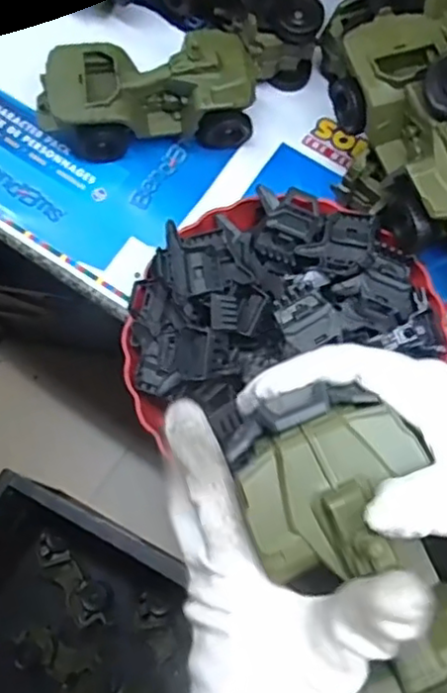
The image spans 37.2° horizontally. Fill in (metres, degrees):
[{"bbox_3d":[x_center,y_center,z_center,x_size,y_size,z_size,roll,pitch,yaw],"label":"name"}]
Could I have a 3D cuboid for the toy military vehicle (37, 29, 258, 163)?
[{"bbox_3d":[-0.067,-0.218,0.588,0.182,0.081,0.076,-6,73,-3],"label":"toy military vehicle"}]

